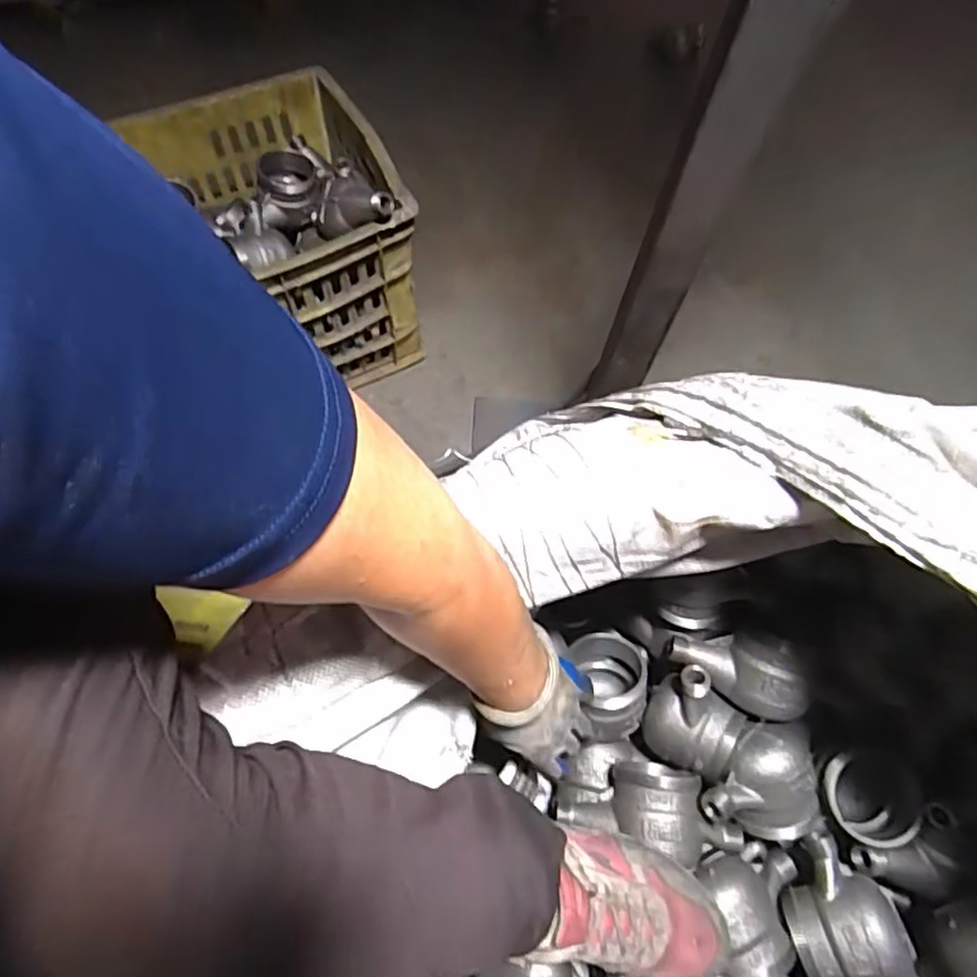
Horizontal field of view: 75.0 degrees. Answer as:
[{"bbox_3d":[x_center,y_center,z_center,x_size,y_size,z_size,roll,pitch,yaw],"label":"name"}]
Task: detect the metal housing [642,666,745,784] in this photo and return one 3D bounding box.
[{"bbox_3d":[0.186,0.214,0.581,0.069,0.074,0.089,-40,71,-20],"label":"metal housing"}]

